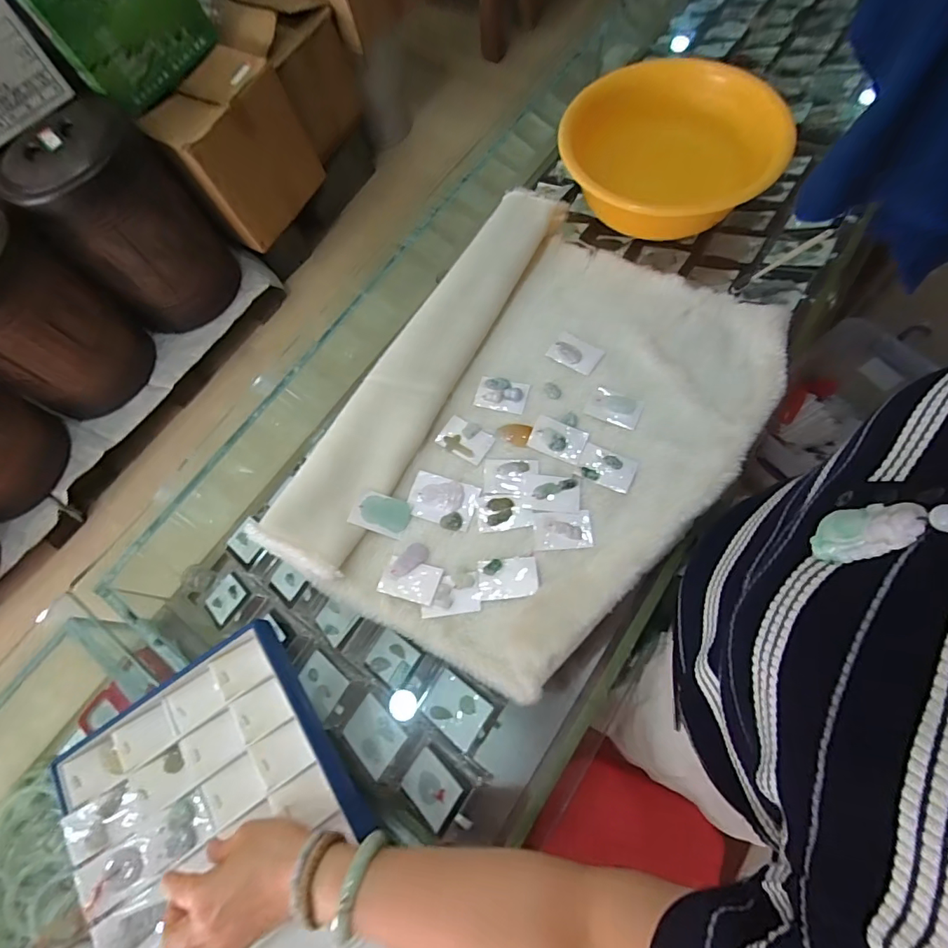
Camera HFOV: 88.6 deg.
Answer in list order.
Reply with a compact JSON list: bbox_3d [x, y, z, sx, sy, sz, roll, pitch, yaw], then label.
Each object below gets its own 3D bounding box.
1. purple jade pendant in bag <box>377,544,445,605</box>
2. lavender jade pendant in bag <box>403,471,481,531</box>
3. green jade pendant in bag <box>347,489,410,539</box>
[{"bbox_3d":[-0.068,0.110,0.545,0.063,0.007,0.062,16,71,12],"label":"purple jade pendant in bag"},{"bbox_3d":[-0.037,0.031,0.575,0.079,0.007,0.055,16,71,12],"label":"lavender jade pendant in bag"},{"bbox_3d":[-0.108,0.045,0.567,0.064,0.014,0.045,16,74,6],"label":"green jade pendant in bag"}]

